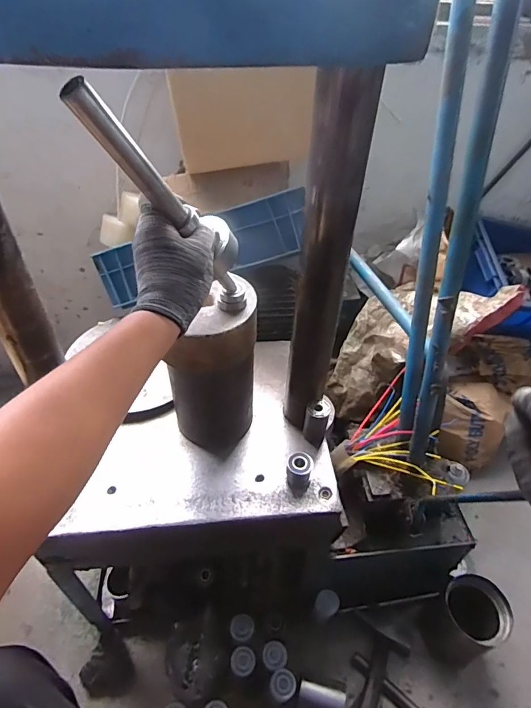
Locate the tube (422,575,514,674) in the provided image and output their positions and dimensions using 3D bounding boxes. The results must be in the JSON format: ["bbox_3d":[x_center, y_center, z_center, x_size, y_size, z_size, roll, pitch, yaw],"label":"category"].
[{"bbox_3d":[0.397,0.537,0.849,0.112,0.173,0.114,2,44,-1],"label":"tube"}]

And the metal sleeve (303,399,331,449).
[{"bbox_3d":[0.084,0.113,0.698,0.036,0.080,0.033,15,45,13],"label":"metal sleeve"}]

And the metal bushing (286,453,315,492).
[{"bbox_3d":[0.053,0.181,0.657,0.037,0.043,0.039,2,44,-1],"label":"metal bushing"}]

